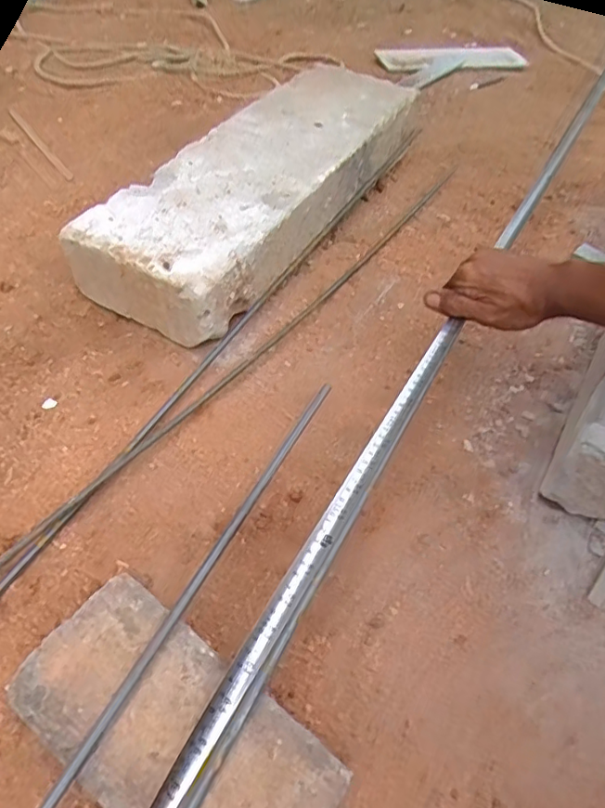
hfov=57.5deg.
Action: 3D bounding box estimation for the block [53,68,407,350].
[{"bbox_3d":[-0.043,-0.307,0.775,0.188,0.112,0.571,26,54,18],"label":"block"}]

